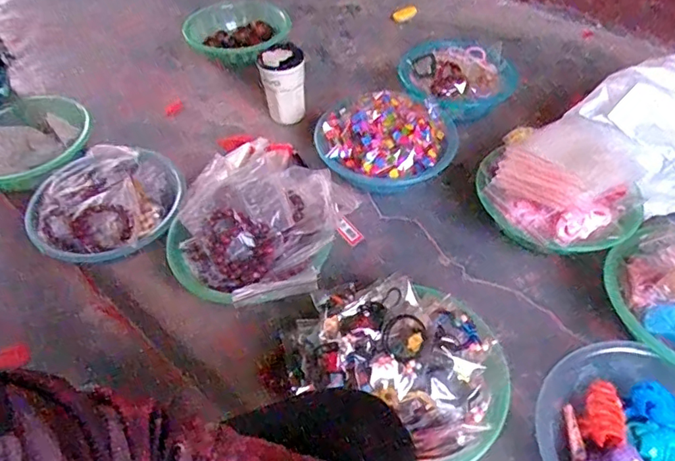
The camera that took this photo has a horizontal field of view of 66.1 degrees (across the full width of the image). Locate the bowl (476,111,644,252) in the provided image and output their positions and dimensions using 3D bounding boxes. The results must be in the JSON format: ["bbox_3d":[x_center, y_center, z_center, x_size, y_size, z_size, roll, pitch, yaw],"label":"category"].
[{"bbox_3d":[0.357,-0.078,0.786,0.259,0.091,0.223,-24,52,-19],"label":"bowl"}]

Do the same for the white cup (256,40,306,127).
[{"bbox_3d":[-0.106,-0.283,1.013,0.083,0.145,0.073,-7,48,-4],"label":"white cup"}]

